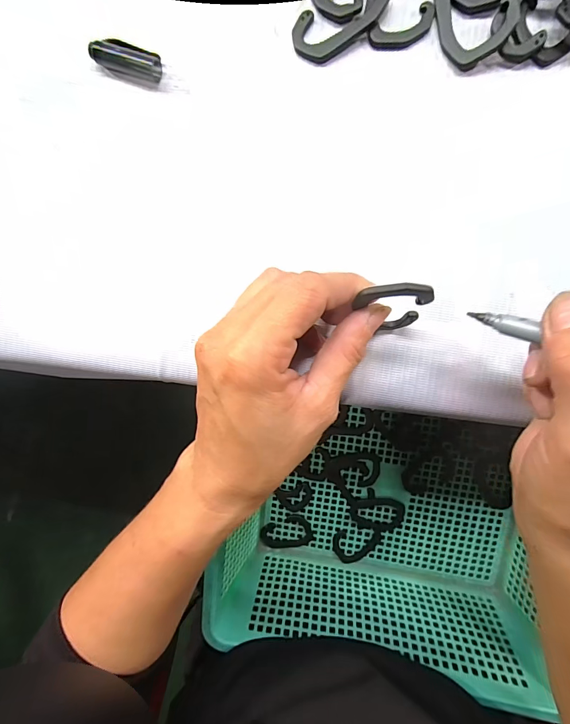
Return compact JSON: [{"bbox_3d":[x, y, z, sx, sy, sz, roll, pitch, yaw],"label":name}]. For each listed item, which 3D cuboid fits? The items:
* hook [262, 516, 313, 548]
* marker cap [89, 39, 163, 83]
[{"bbox_3d":[0.001,0.181,0.385,0.054,0.005,0.035,-12,92,5],"label":"hook"},{"bbox_3d":[-0.087,-0.168,0.202,0.037,0.012,0.015,16,94,4],"label":"marker cap"}]

